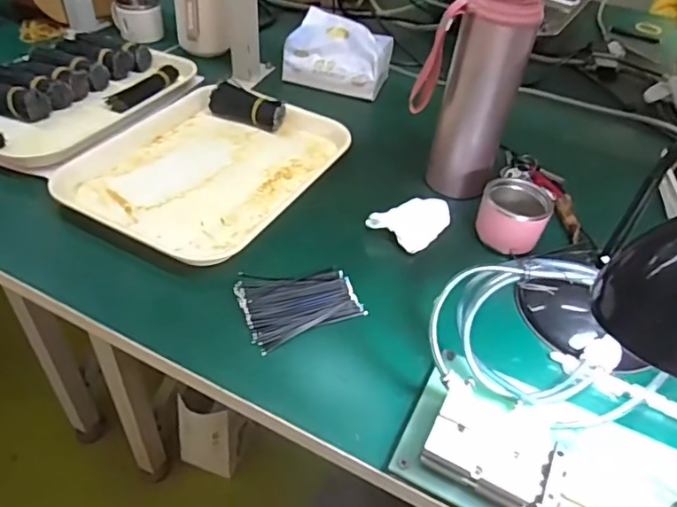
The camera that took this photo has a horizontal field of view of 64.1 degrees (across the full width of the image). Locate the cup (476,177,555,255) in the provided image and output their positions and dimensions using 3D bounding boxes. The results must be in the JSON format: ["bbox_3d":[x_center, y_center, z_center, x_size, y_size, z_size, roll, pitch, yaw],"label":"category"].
[{"bbox_3d":[0.182,-0.042,0.565,0.070,0.048,0.062,18,45,13],"label":"cup"}]

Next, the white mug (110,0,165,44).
[{"bbox_3d":[-0.320,-0.376,0.864,0.075,0.056,0.057,-9,45,-15],"label":"white mug"}]

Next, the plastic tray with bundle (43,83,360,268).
[{"bbox_3d":[-0.153,-0.105,0.626,0.244,0.026,0.283,21,46,16],"label":"plastic tray with bundle"}]

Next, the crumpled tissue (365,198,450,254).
[{"bbox_3d":[0.079,-0.035,0.577,0.057,0.025,0.082,34,50,27],"label":"crumpled tissue"}]

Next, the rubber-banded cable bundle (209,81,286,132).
[{"bbox_3d":[-0.116,-0.191,0.704,0.101,0.028,0.040,17,45,13],"label":"rubber-banded cable bundle"}]

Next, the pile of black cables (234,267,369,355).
[{"bbox_3d":[-0.036,0.041,0.492,0.104,0.012,0.086,-13,46,-19],"label":"pile of black cables"}]

